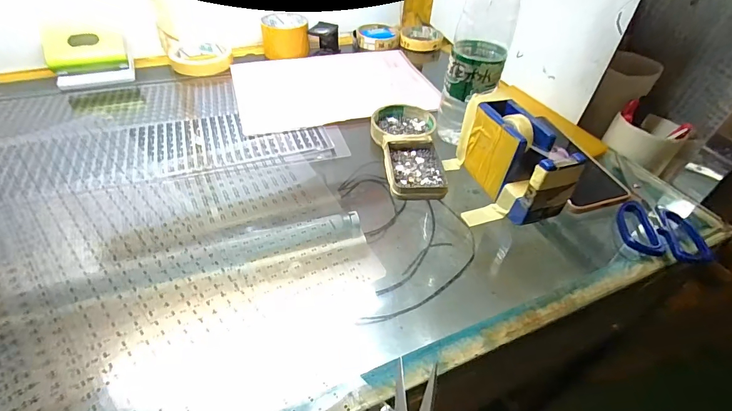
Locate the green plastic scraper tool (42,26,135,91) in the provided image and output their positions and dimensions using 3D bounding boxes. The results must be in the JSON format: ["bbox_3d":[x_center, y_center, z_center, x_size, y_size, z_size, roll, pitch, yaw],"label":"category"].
[{"bbox_3d":[-0.395,-0.216,0.531,0.097,0.089,0.026,-22,20,-33],"label":"green plastic scraper tool"}]

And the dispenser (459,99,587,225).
[{"bbox_3d":[0.152,-0.049,0.389,0.050,0.079,0.130,-13,46,-17],"label":"dispenser"}]

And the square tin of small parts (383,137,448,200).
[{"bbox_3d":[0.056,-0.045,0.423,0.066,0.016,0.093,1,44,-3],"label":"square tin of small parts"}]

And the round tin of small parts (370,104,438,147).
[{"bbox_3d":[0.047,-0.104,0.483,0.080,0.018,0.080,2,44,-2],"label":"round tin of small parts"}]

